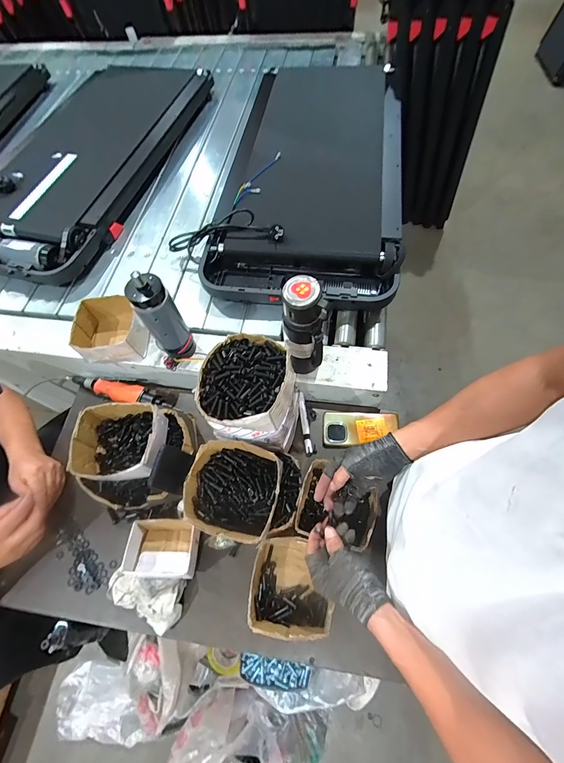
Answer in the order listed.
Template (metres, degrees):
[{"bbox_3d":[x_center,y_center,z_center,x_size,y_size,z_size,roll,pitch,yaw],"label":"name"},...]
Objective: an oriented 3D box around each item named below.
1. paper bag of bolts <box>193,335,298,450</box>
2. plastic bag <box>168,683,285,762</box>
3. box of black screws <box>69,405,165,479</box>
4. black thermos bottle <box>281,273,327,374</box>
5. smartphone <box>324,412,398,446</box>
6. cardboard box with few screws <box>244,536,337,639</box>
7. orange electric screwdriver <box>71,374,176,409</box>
[{"bbox_3d":[-0.055,0.015,0.573,0.154,0.111,0.170,9,65,8],"label":"paper bag of bolts"},{"bbox_3d":[-0.150,1.014,0.885,0.266,0.300,0.261,30,70,16],"label":"plastic bag"},{"bbox_3d":[-0.319,0.122,0.650,0.158,0.071,0.143,1,65,4],"label":"box of black screws"},{"bbox_3d":[0.042,-0.090,0.634,0.074,0.239,0.073,-7,64,0],"label":"black thermos bottle"},{"bbox_3d":[0.177,0.104,0.733,0.164,0.012,0.078,-1,65,3],"label":"smartphone"},{"bbox_3d":[0.018,0.362,0.591,0.141,0.092,0.148,2,65,5],"label":"cardboard box with few screws"},{"bbox_3d":[-0.396,0.021,0.786,0.281,0.034,0.044,13,66,10],"label":"orange electric screwdriver"}]

